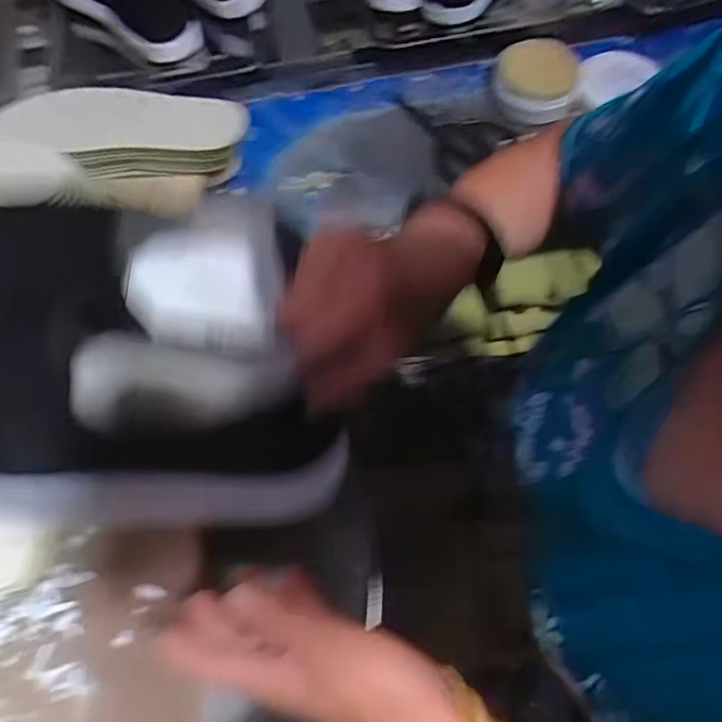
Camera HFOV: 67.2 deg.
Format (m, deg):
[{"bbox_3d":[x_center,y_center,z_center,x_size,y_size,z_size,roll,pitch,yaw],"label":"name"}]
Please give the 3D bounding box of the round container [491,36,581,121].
[{"bbox_3d":[0.212,-0.344,0.661,0.100,0.041,0.102,13,66,7],"label":"round container"}]

